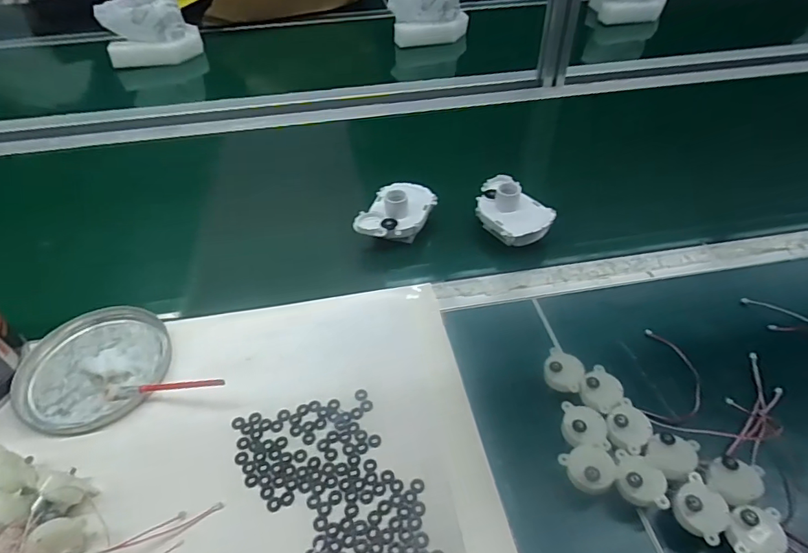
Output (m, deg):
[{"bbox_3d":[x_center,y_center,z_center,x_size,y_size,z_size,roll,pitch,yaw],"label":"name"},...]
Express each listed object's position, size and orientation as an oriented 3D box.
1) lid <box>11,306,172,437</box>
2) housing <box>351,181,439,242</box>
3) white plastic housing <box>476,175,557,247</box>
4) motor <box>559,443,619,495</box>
[{"bbox_3d":[-0.288,0.081,0.450,0.131,0.011,0.129,-1,45,1],"label":"lid"},{"bbox_3d":[-0.008,-0.071,0.578,0.069,0.063,0.099,18,48,18],"label":"housing"},{"bbox_3d":[0.127,-0.083,0.567,0.072,0.039,0.102,-18,47,-16],"label":"white plastic housing"},{"bbox_3d":[0.136,0.138,0.349,0.033,0.015,0.034,-1,45,1],"label":"motor"}]

